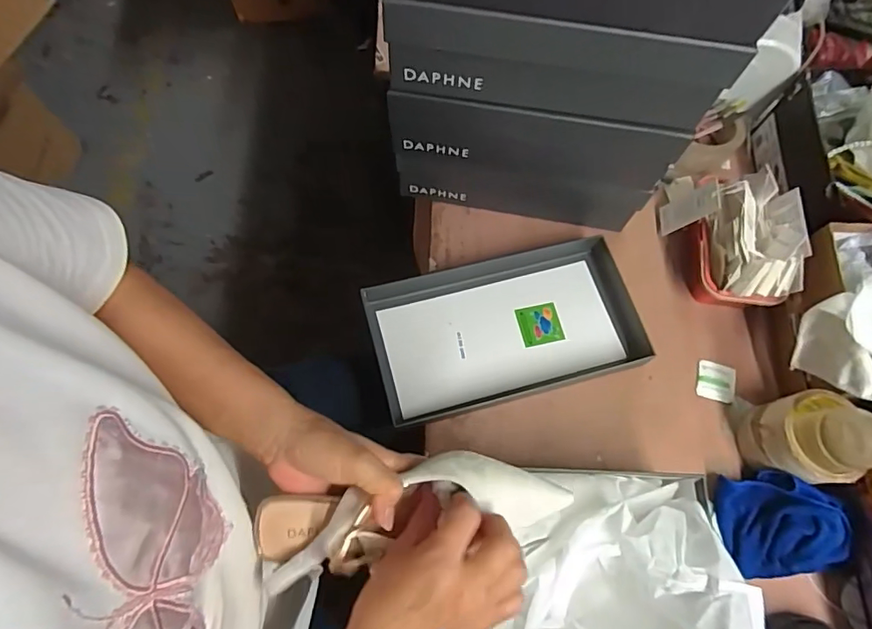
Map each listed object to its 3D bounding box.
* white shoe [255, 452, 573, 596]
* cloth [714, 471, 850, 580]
[{"bbox_3d":[-0.016,0.146,0.375,0.224,0.051,0.068,-9,70,-7],"label":"white shoe"},{"bbox_3d":[0.353,0.213,0.520,0.102,0.051,0.101,-6,70,-4],"label":"cloth"}]

